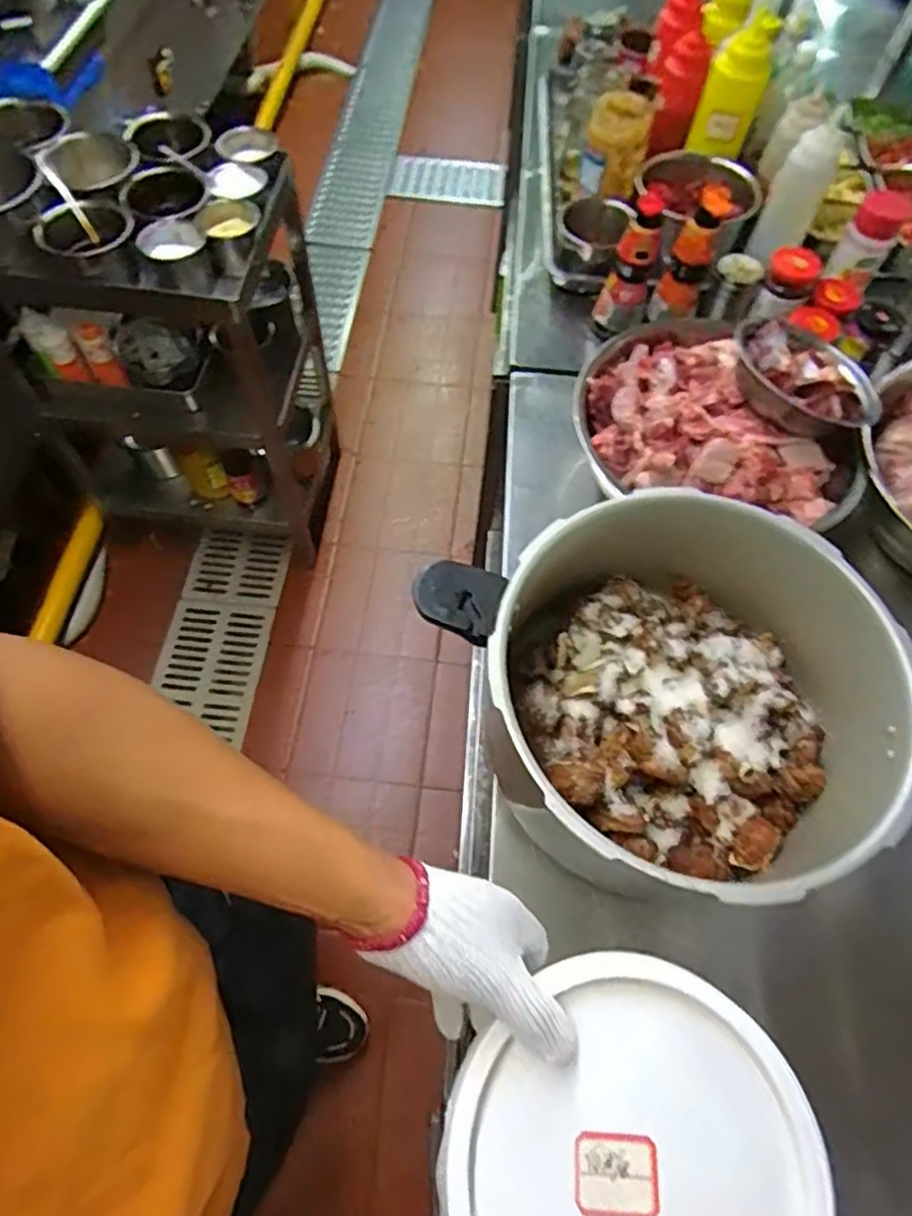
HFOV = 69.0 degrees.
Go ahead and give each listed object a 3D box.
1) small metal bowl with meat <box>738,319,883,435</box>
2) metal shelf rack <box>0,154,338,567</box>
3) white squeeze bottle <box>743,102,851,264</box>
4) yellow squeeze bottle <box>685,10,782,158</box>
[{"bbox_3d":[0.403,-0.265,0.768,0.143,0.043,0.155,1,63,-2],"label":"small metal bowl with meat"},{"bbox_3d":[-0.584,-0.493,1.435,0.553,0.750,0.449,-3,63,-4],"label":"metal shelf rack"},{"bbox_3d":[0.475,-0.576,0.922,0.071,0.159,0.075,38,67,15],"label":"white squeeze bottle"},{"bbox_3d":[0.405,-0.769,0.981,0.082,0.159,0.071,10,63,2],"label":"yellow squeeze bottle"}]

